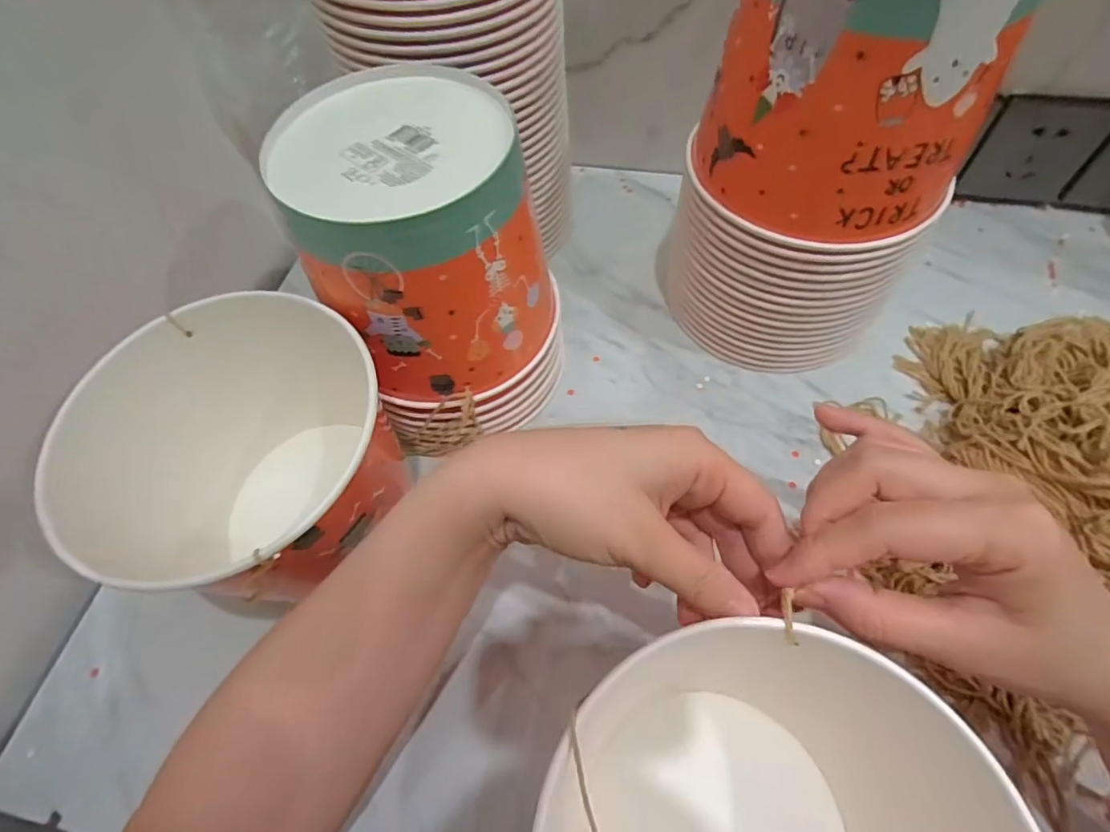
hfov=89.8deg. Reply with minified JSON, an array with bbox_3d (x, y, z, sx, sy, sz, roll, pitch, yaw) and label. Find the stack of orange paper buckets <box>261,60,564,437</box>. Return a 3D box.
[{"bbox_3d":[-0.067,-0.082,0.360,0.135,0.196,0.126,-17,61,-6],"label":"stack of orange paper buckets"}]

